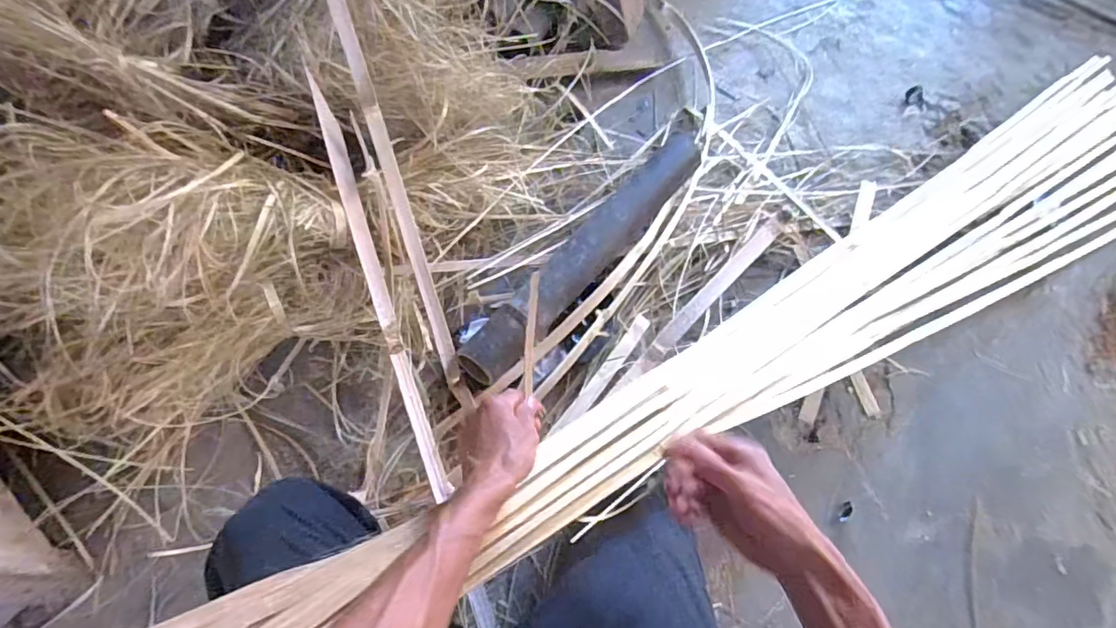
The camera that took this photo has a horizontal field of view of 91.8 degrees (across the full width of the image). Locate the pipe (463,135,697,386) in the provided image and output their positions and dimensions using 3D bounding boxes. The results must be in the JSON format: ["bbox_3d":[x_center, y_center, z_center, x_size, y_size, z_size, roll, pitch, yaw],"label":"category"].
[{"bbox_3d":[0.048,-0.097,0.781,0.060,0.055,0.493,39,67,15],"label":"pipe"}]

